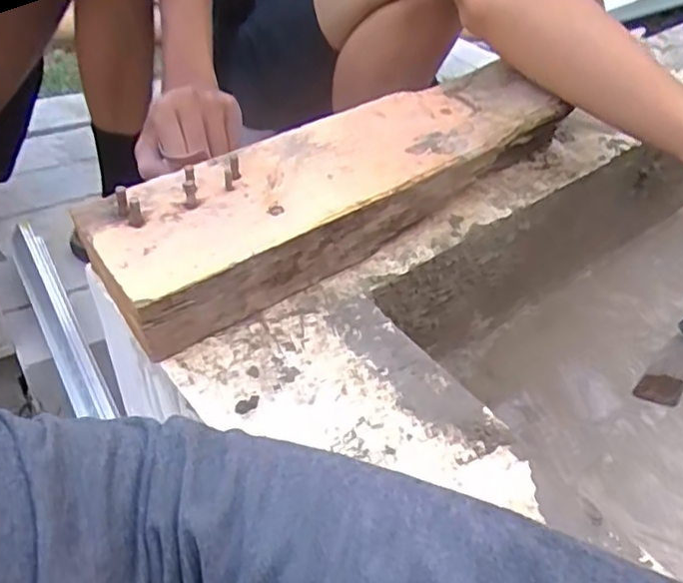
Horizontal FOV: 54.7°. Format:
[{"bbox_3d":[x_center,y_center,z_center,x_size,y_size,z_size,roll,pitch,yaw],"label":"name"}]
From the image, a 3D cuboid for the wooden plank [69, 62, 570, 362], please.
[{"bbox_3d":[0.012,-0.102,0.581,0.480,0.057,0.126,-30,56,-31],"label":"wooden plank"}]

